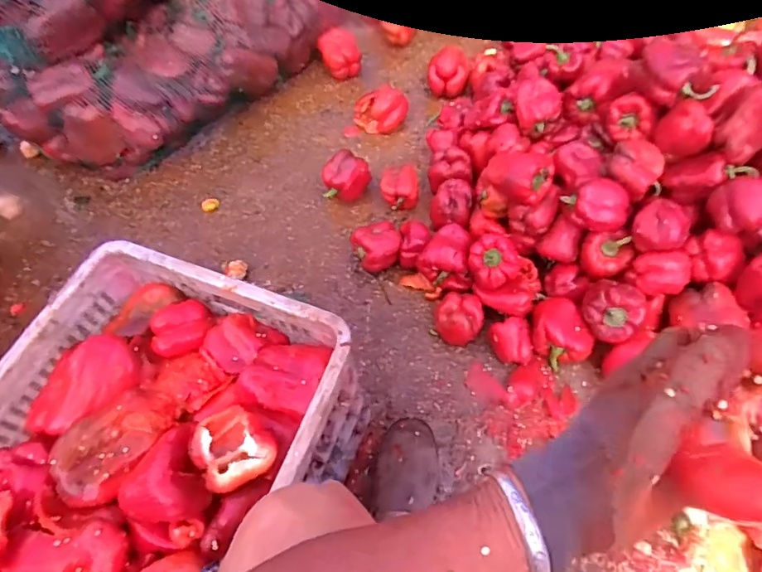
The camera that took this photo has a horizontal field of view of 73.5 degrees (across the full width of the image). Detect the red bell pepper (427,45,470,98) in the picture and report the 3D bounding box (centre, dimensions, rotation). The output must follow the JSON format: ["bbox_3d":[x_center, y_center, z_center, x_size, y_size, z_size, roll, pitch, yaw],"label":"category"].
[{"bbox_3d":[0.154,-0.483,1.157,0.096,0.084,0.128,4,60,7],"label":"red bell pepper"}]

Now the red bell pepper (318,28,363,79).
[{"bbox_3d":[-0.098,-0.550,1.222,0.089,0.072,0.120,-12,59,-3],"label":"red bell pepper"}]

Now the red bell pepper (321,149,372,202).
[{"bbox_3d":[-0.069,-0.207,1.000,0.080,0.089,0.078,-2,59,3],"label":"red bell pepper"}]

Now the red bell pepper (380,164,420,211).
[{"bbox_3d":[0.038,-0.191,0.996,0.071,0.065,0.088,-1,59,4],"label":"red bell pepper"}]

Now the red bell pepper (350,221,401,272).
[{"bbox_3d":[-0.004,-0.069,0.918,0.080,0.075,0.078,-26,61,-11],"label":"red bell pepper"}]

